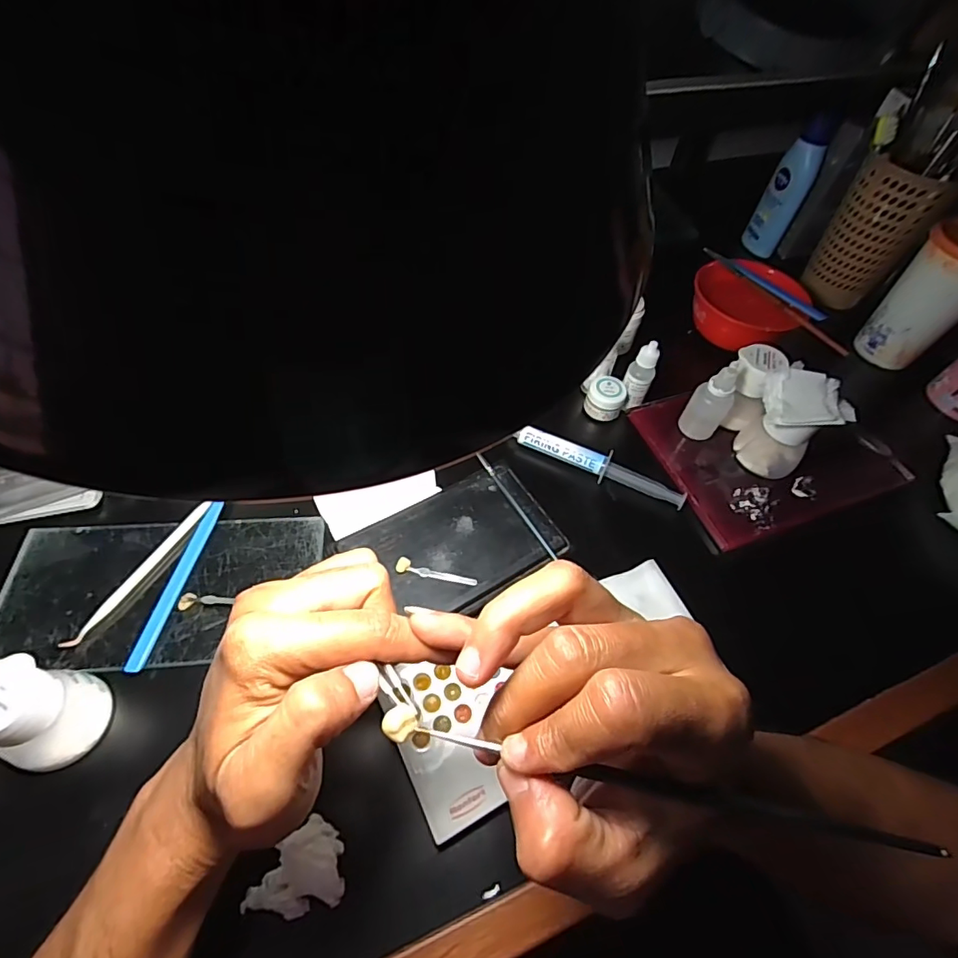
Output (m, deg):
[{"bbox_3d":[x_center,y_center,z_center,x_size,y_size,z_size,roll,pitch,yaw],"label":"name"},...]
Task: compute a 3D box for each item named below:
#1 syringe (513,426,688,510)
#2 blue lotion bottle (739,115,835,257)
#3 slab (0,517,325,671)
[{"bbox_3d":[0.099,-0.010,0.418,0.141,0.017,0.023,29,58,13],"label":"syringe"},{"bbox_3d":[0.354,-0.331,0.584,0.044,0.133,0.032,28,58,12],"label":"blue lotion bottle"},{"bbox_3d":[-0.212,0.073,0.341,0.198,0.012,0.101,-2,57,-7],"label":"slab"}]

